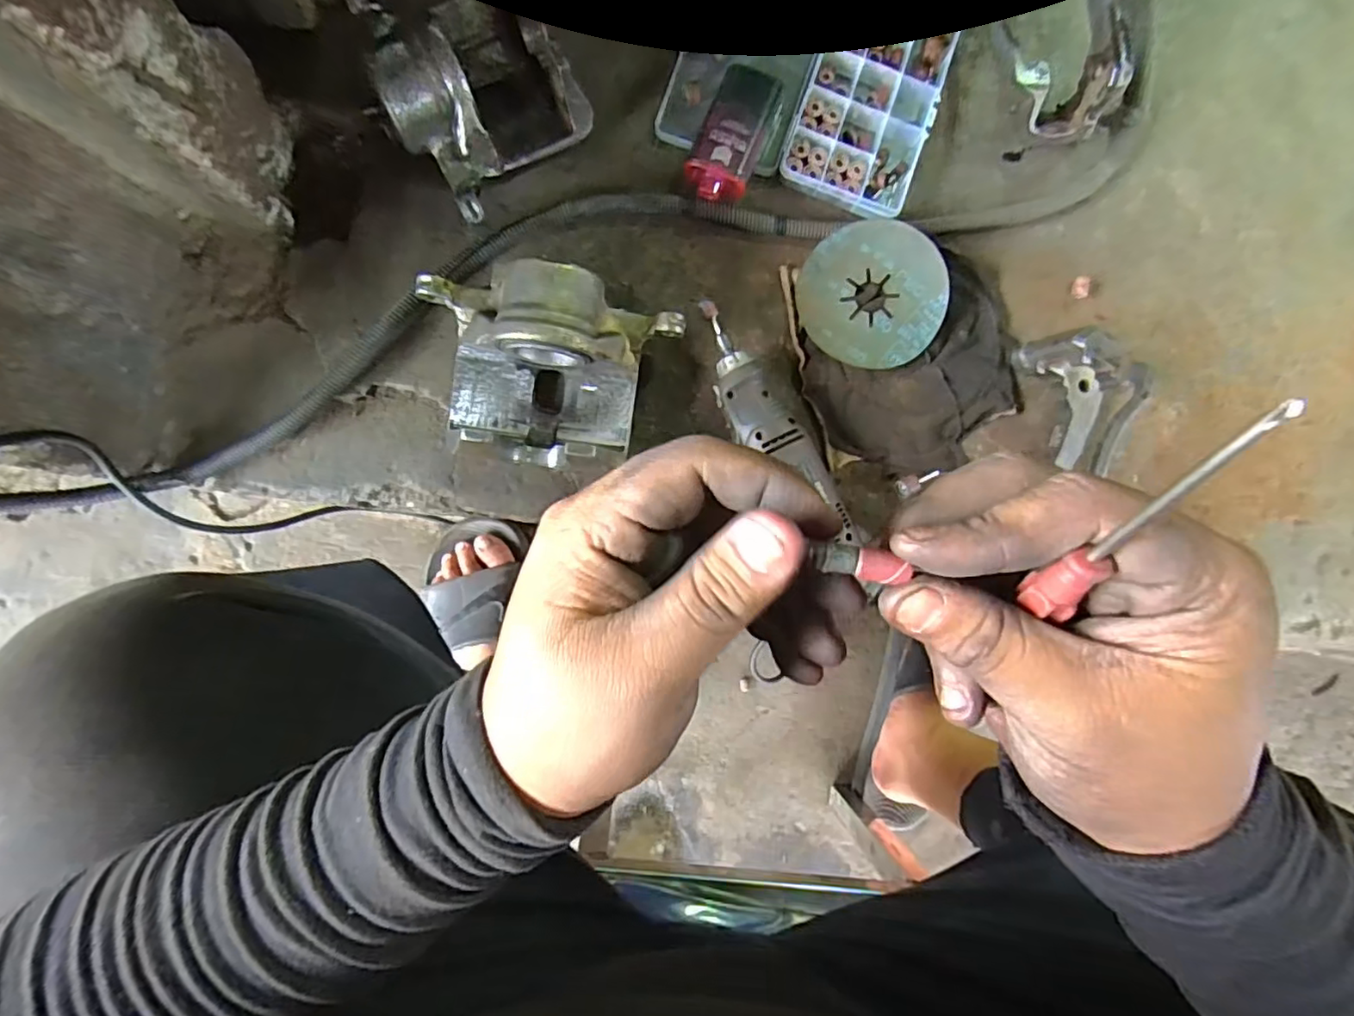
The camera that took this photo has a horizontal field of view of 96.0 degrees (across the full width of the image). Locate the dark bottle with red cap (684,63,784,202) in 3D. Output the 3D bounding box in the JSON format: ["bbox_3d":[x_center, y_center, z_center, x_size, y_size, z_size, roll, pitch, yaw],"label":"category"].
[{"bbox_3d":[0.043,-0.276,0.451,0.046,0.033,0.104,22,87,-4],"label":"dark bottle with red cap"}]

